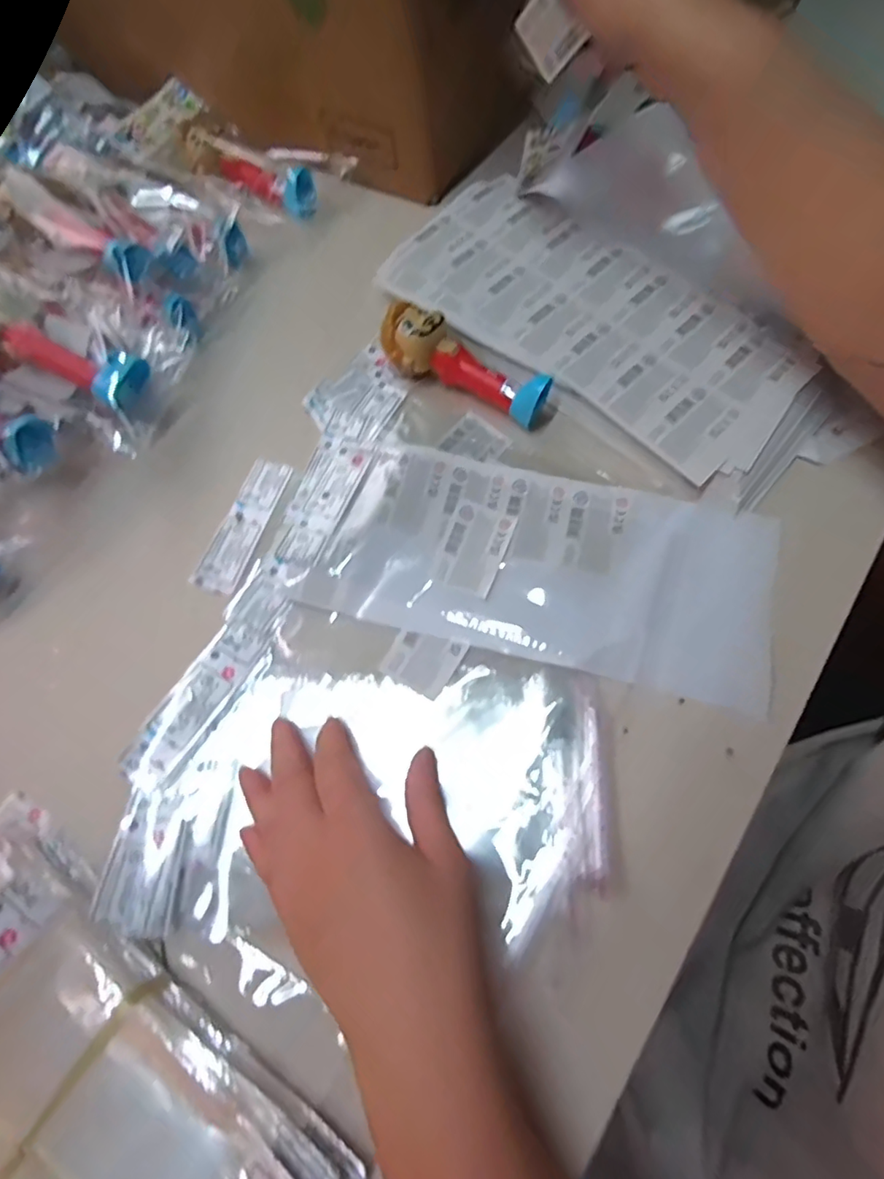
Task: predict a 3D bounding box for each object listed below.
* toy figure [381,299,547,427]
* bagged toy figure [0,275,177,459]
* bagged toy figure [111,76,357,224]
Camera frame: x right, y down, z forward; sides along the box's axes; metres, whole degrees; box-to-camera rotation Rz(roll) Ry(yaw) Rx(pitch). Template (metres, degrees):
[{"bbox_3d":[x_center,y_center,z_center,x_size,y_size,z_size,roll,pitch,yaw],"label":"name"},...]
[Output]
[{"bbox_3d":[0.015,-0.150,0.384,0.117,0.034,0.035,26,74,13],"label":"toy figure"},{"bbox_3d":[-0.251,-0.152,0.369,0.159,0.053,0.070,35,77,-4],"label":"bagged toy figure"},{"bbox_3d":[-0.175,-0.363,0.476,0.184,0.040,0.088,27,74,12],"label":"bagged toy figure"}]

